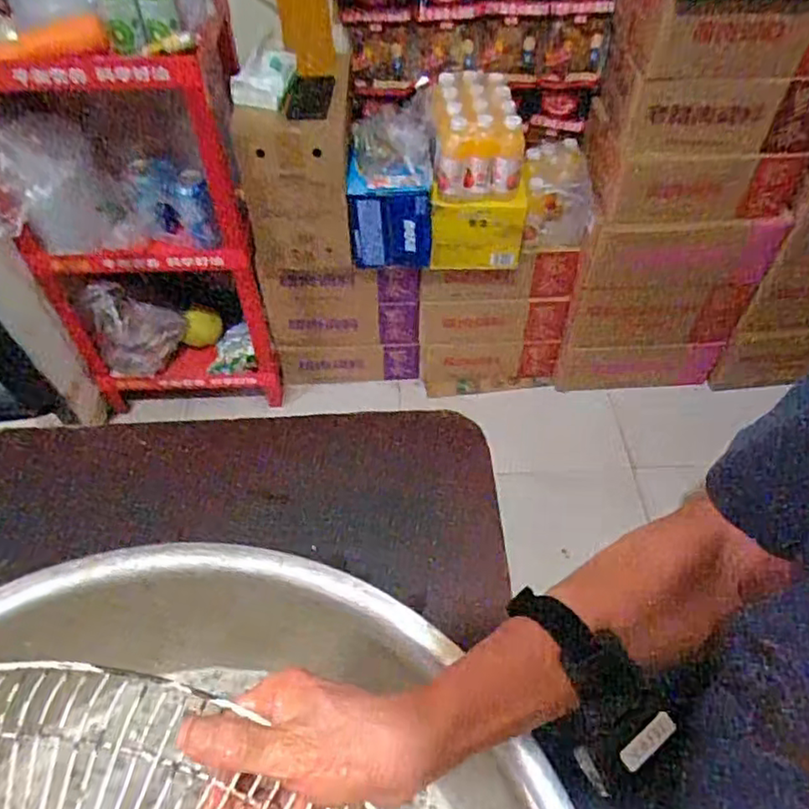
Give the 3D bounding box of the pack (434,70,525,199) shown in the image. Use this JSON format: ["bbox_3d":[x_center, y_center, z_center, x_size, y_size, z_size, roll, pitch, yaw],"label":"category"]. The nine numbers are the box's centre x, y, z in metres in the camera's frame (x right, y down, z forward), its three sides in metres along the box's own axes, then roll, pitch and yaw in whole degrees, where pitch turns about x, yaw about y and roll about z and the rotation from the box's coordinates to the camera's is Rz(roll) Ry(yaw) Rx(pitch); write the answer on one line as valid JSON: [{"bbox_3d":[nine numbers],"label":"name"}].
[{"bbox_3d":[0.144,-0.555,1.331,0.177,0.161,0.192,-3,53,-2],"label":"pack"}]

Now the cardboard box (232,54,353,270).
[{"bbox_3d":[-0.217,-0.496,1.405,0.207,0.353,0.220,3,53,3],"label":"cardboard box"}]

